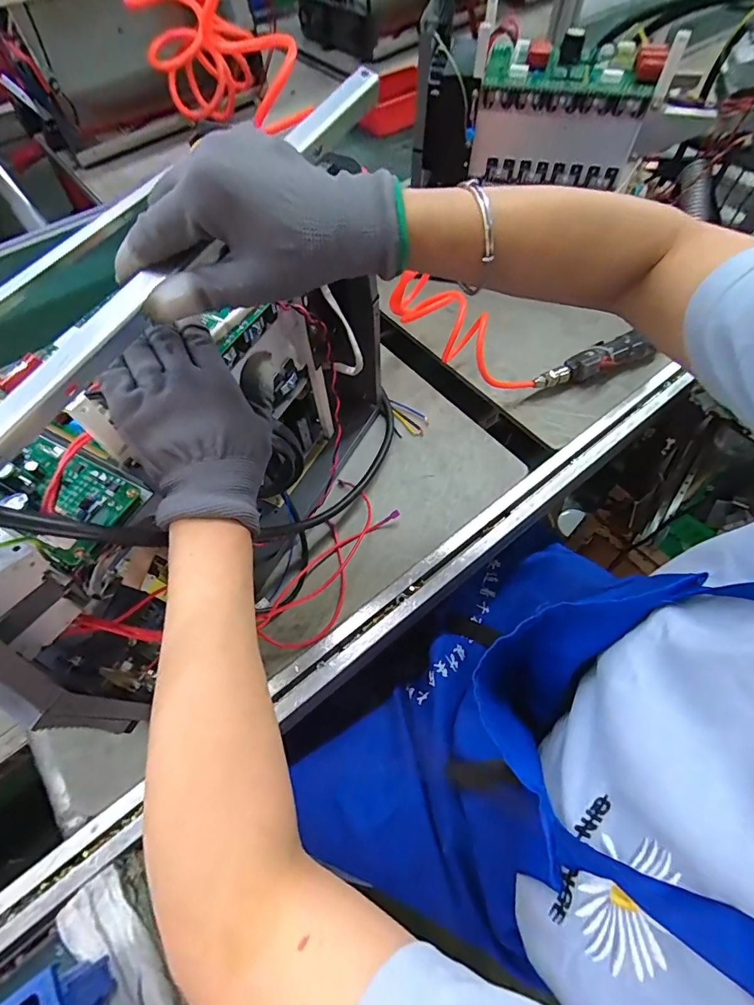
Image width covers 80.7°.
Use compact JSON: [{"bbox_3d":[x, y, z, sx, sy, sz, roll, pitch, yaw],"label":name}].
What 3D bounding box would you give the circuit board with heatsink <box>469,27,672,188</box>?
[{"bbox_3d":[0.243,-0.520,0.593,0.209,0.125,0.092,11,63,7],"label":"circuit board with heatsink"}]

